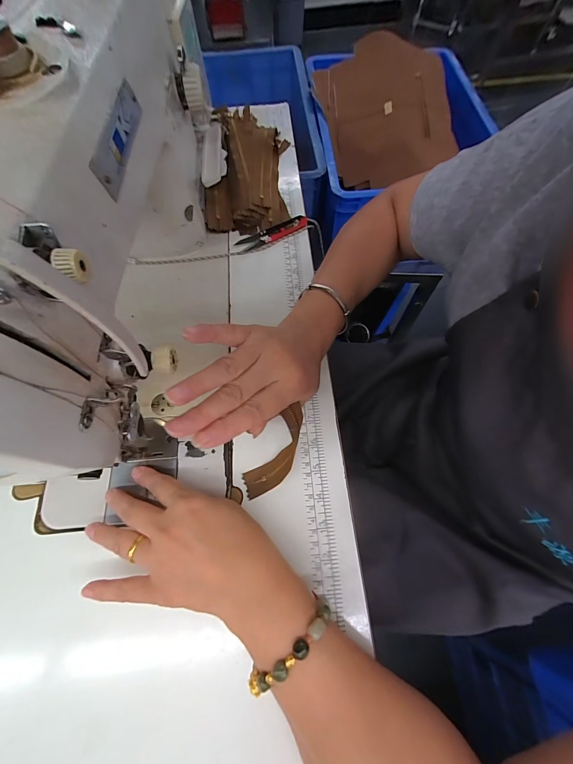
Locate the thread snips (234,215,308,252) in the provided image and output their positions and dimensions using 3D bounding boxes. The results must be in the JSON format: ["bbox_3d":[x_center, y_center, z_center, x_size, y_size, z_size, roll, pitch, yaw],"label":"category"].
[{"bbox_3d":[-0.019,-0.209,0.425,0.104,0.013,0.023,-24,68,-9],"label":"thread snips"}]

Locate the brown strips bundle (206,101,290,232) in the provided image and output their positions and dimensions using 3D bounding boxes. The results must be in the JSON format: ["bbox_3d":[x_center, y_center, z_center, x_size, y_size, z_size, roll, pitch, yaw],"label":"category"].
[{"bbox_3d":[-0.060,-0.341,0.471,0.122,0.043,0.270,-2,66,0],"label":"brown strips bundle"}]

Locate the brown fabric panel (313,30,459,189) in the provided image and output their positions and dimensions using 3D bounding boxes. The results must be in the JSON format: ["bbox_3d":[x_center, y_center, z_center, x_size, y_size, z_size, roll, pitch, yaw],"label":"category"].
[{"bbox_3d":[0.215,-0.603,0.667,0.253,0.119,0.327,-7,66,-2],"label":"brown fabric panel"}]

